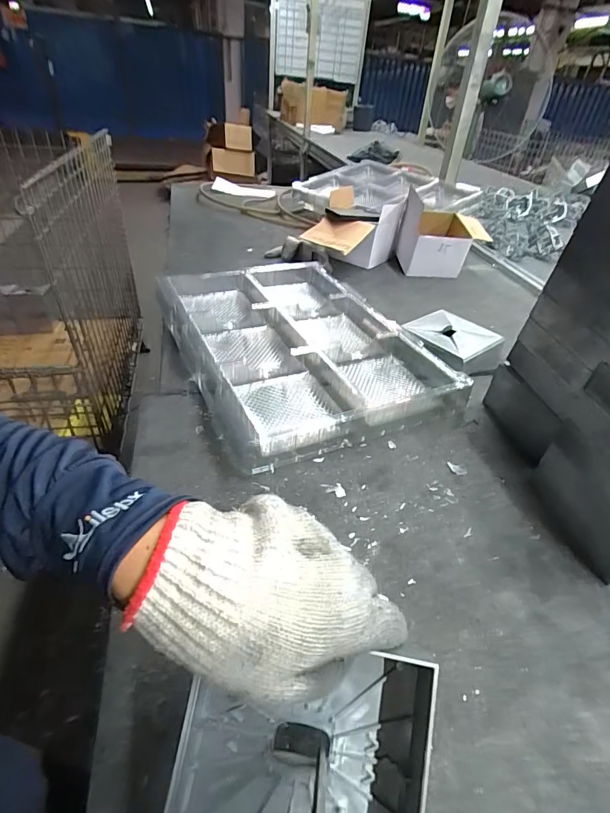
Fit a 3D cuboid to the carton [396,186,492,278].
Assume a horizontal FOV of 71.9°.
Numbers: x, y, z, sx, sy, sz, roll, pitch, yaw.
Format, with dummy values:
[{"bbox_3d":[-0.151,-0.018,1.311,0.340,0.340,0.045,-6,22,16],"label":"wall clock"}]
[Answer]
[{"bbox_3d":[0.315,-0.381,0.973,0.187,0.130,0.126,1,40,-6],"label":"carton"}]

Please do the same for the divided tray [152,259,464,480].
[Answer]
[{"bbox_3d":[-0.027,-0.120,0.671,0.328,0.043,0.477,-14,43,-22],"label":"divided tray"}]

